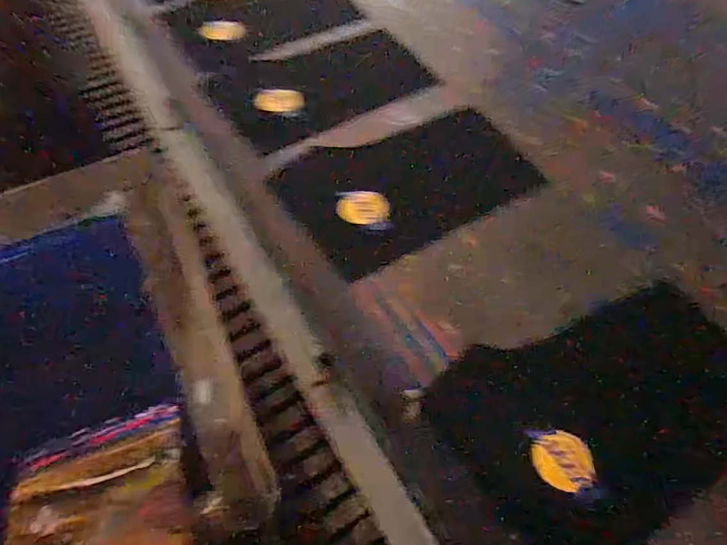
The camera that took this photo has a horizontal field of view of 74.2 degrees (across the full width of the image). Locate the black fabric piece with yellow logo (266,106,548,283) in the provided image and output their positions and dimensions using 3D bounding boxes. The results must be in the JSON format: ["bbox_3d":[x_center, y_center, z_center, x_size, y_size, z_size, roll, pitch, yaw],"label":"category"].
[{"bbox_3d":[0.055,-0.134,0.692,0.321,0.013,0.224,-26,64,-7],"label":"black fabric piece with yellow logo"}]

